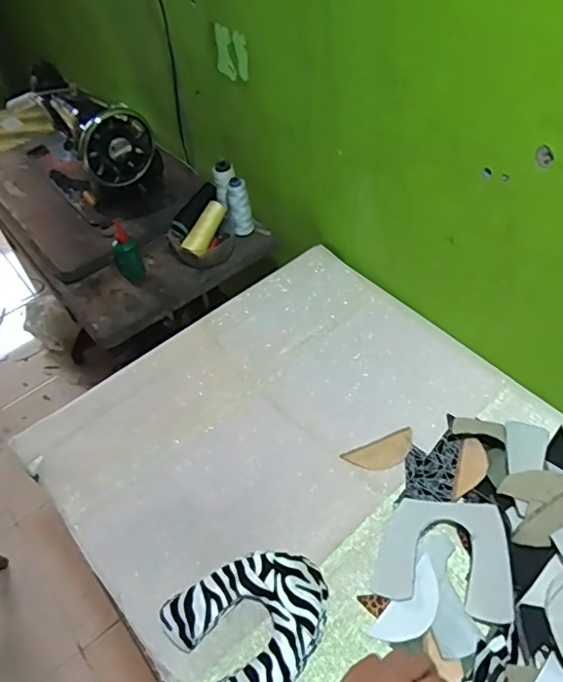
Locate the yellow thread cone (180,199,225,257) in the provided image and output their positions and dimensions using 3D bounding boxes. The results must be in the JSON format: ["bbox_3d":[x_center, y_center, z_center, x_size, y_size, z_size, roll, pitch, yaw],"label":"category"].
[{"bbox_3d":[-0.140,-0.208,1.016,0.037,0.040,0.109,24,78,23],"label":"yellow thread cone"}]

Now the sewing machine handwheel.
[{"bbox_3d":[-0.294,-0.346,0.992,0.127,0.142,0.029,-26,52,-16],"label":"sewing machine handwheel"}]

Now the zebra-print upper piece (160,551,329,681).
[{"bbox_3d":[-0.028,0.313,0.623,0.168,0.023,0.154,-34,55,-22],"label":"zebra-print upper piece"}]

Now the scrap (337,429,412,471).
[{"bbox_3d":[0.137,0.154,0.751,0.100,0.004,0.044,-21,49,-6],"label":"scrap"}]

